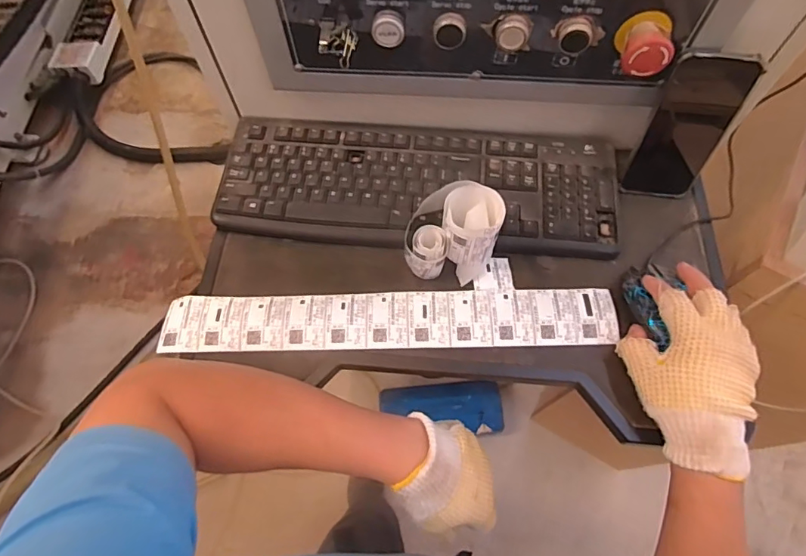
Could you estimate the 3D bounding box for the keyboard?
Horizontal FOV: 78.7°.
[{"bbox_3d":[0.017,-0.106,0.554,0.435,0.020,0.147,5,65,3],"label":"keyboard"}]

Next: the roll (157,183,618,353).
[{"bbox_3d":[-0.016,-0.005,0.483,0.447,0.075,0.138,-1,65,0],"label":"roll"}]

